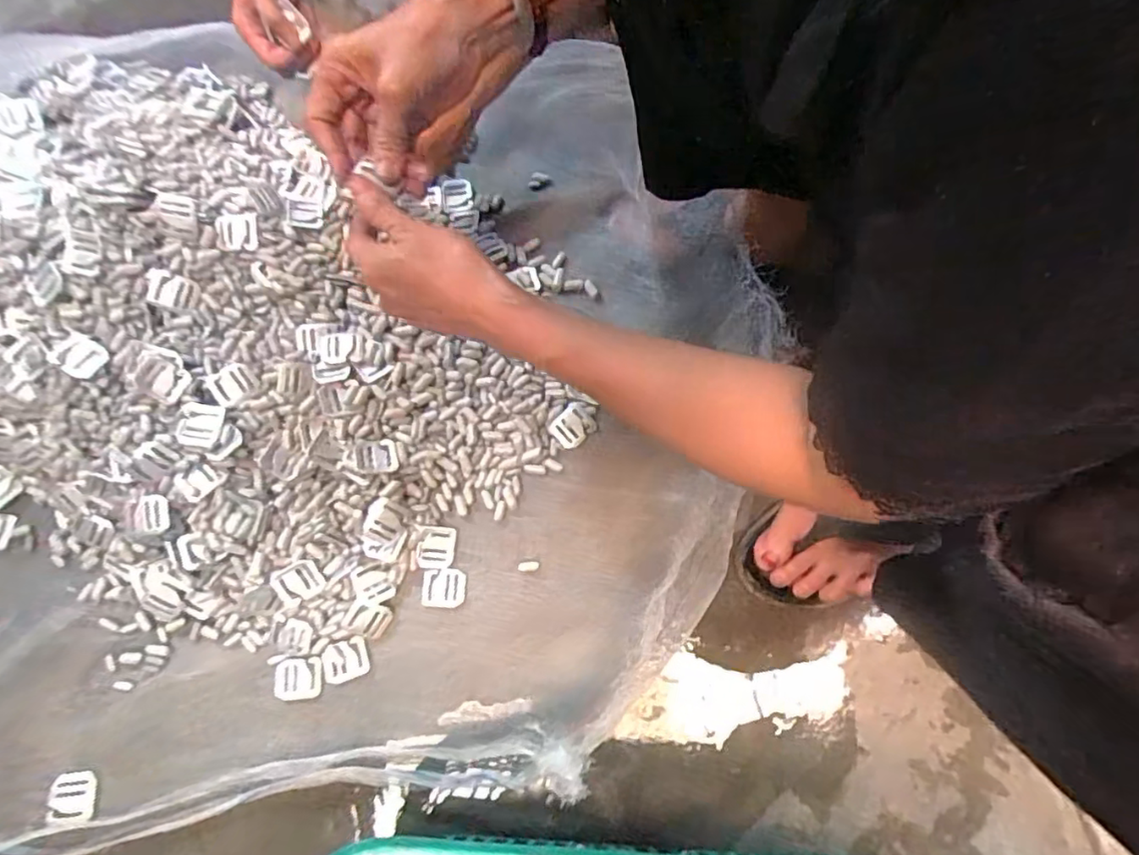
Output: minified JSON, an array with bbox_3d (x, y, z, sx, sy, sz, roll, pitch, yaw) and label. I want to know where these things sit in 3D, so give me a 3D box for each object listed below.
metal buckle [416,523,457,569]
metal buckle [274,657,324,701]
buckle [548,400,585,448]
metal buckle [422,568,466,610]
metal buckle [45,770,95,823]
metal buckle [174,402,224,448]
[{"bbox_3d":[-0.112,0.100,0.512,0.031,0.004,0.035,9,84,-8],"label":"metal buckle"},{"bbox_3d":[-0.217,0.201,0.491,0.037,0.005,0.031,-3,72,2],"label":"metal buckle"},{"bbox_3d":[0.002,-0.002,0.534,0.030,0.004,0.037,38,78,14],"label":"buckle"},{"bbox_3d":[-0.105,0.133,0.507,0.035,0.004,0.031,1,72,4],"label":"metal buckle"},{"bbox_3d":[-0.381,0.281,0.467,0.034,0.005,0.033,3,65,-8],"label":"metal buckle"},{"bbox_3d":[-0.295,-0.003,0.488,0.036,0.009,0.035,6,72,5],"label":"metal buckle"}]

